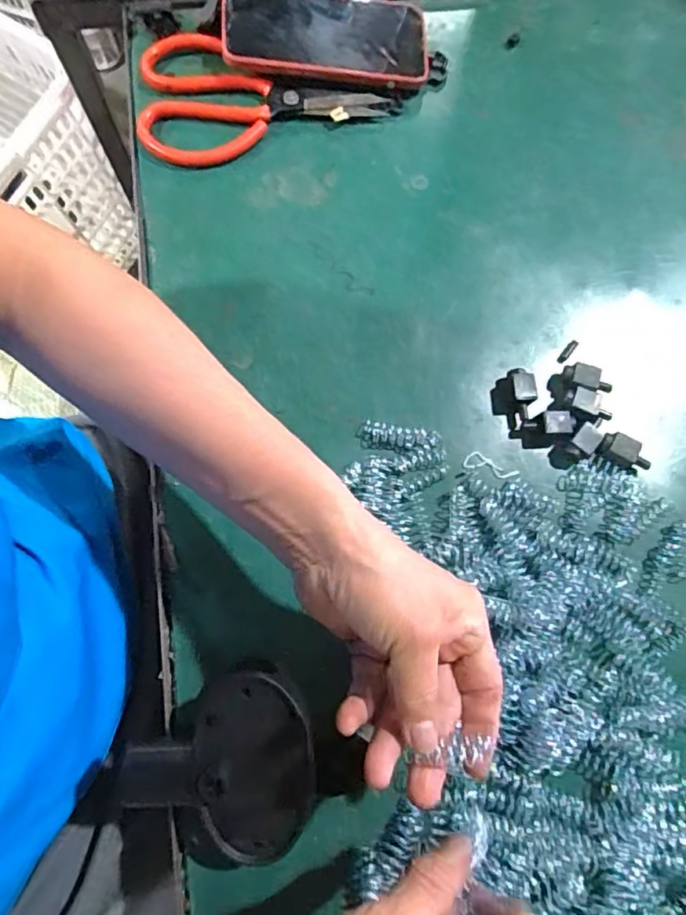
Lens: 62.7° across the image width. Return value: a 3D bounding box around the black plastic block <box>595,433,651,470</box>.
[{"bbox_3d":[0.196,-0.004,0.392,0.036,0.014,0.018,25,77,4],"label":"black plastic block"}]

